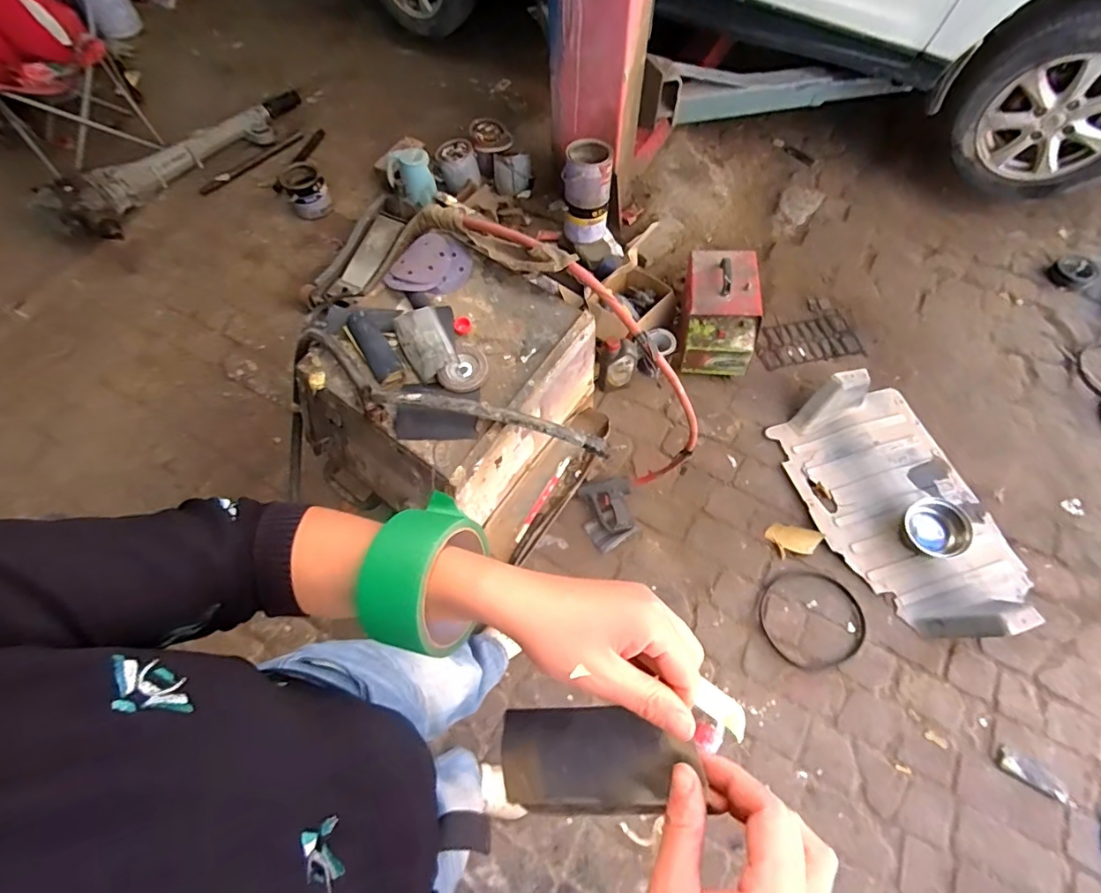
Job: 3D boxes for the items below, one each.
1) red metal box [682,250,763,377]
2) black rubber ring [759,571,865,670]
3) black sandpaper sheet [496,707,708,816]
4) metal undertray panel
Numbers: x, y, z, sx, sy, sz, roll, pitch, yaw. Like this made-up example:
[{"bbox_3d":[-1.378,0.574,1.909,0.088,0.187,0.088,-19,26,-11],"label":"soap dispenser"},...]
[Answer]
[{"bbox_3d":[0.539,-0.448,1.681,0.237,0.222,0.359,6,64,5],"label":"red metal box"},{"bbox_3d":[0.704,0.461,1.388,0.269,0.016,0.244,-17,64,-7],"label":"black rubber ring"},{"bbox_3d":[0.026,0.191,0.313,0.129,0.011,0.062,-19,79,28],"label":"black sandpaper sheet"},{"bbox_3d":[1.014,0.139,1.459,0.473,0.161,0.744,-18,65,-7],"label":"metal undertray panel"}]

